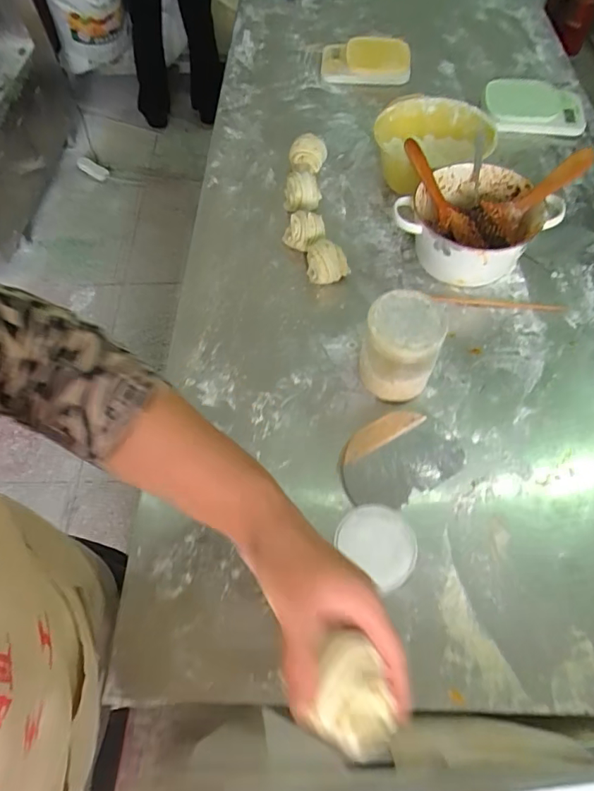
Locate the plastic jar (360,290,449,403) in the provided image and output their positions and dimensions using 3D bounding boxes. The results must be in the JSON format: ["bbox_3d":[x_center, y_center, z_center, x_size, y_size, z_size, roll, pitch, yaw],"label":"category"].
[{"bbox_3d":[0.133,-0.060,0.646,0.091,0.126,0.086,0,59,1],"label":"plastic jar"}]

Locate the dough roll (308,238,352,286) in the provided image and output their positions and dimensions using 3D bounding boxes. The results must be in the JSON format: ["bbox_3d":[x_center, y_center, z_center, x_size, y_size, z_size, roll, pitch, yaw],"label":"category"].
[{"bbox_3d":[0.047,-0.212,0.777,0.060,0.055,0.059,-19,61,-10],"label":"dough roll"}]

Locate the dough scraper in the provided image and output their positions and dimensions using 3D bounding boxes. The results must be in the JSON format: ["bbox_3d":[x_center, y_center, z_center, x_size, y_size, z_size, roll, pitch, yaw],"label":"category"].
[{"bbox_3d":[0.127,0.079,0.626,0.155,0.017,0.103,-29,63,-15],"label":"dough scraper"}]

